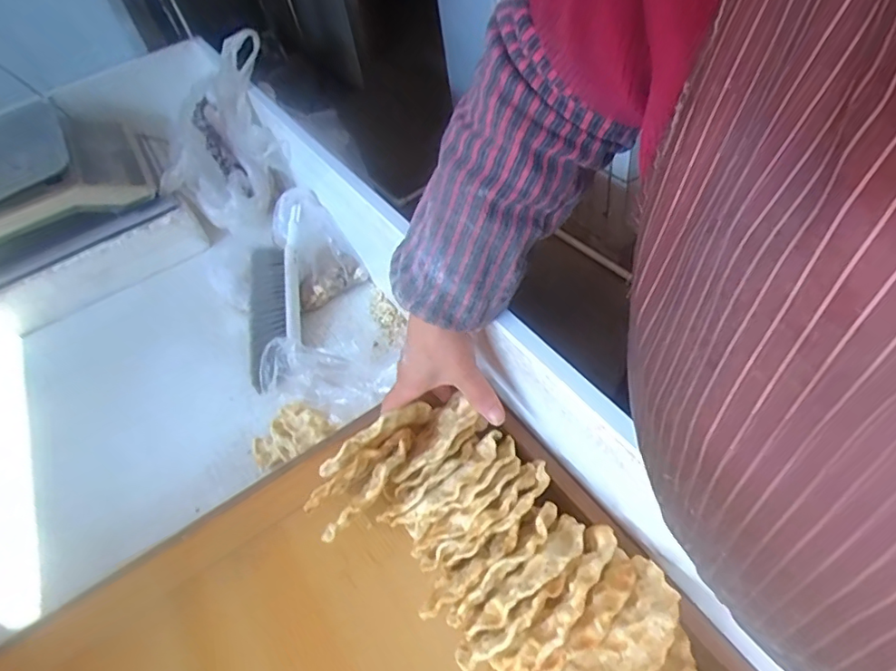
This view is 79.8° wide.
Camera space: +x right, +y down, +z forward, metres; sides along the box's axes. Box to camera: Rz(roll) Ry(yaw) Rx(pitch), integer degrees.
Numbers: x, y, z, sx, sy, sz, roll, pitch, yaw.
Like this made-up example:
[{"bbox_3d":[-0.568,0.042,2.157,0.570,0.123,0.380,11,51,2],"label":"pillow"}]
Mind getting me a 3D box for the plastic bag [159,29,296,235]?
[{"bbox_3d":[-0.380,-0.318,0.885,0.211,0.248,0.195,-16,47,-9],"label":"plastic bag"}]

